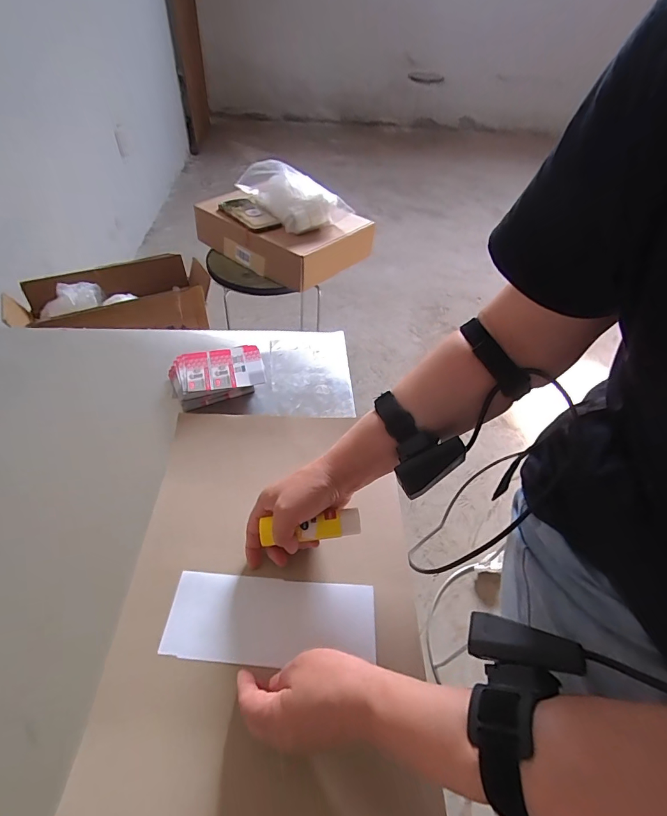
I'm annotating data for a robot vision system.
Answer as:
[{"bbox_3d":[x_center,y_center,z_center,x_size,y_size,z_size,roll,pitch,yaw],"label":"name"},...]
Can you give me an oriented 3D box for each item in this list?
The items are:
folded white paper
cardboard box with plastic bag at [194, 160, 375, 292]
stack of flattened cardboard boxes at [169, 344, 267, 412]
[{"bbox_3d":[-0.061,0.215,0.410,0.204,0.006,0.078,6,51,-2],"label":"folded white paper"},{"bbox_3d":[-0.116,-0.432,0.925,0.341,0.148,0.238,30,52,21],"label":"cardboard box with plastic bag"},{"bbox_3d":[-0.175,-0.047,0.608,0.134,0.040,0.088,-11,49,-15],"label":"stack of flattened cardboard boxes"}]

